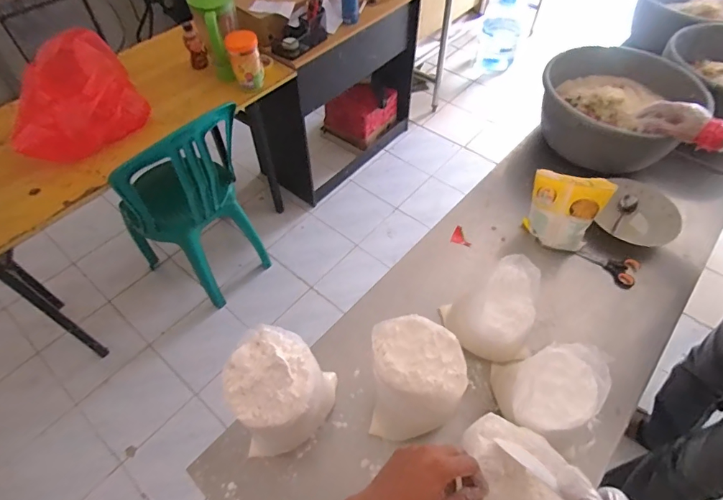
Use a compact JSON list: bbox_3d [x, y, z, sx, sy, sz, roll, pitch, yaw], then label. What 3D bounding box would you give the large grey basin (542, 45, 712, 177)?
[{"bbox_3d":[0.641,-0.369,1.072,0.353,0.165,0.326,0,54,0],"label":"large grey basin"}]

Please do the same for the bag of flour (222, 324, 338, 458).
[{"bbox_3d":[-0.114,0.213,0.621,0.139,0.218,0.130,-3,54,-2],"label":"bag of flour"}]

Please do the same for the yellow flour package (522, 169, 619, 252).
[{"bbox_3d":[0.420,-0.081,0.882,0.145,0.151,0.084,26,58,18],"label":"yellow flour package"}]

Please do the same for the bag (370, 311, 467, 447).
[{"bbox_3d":[0.080,0.204,0.648,0.127,0.187,0.128,1,54,1],"label":"bag"}]

